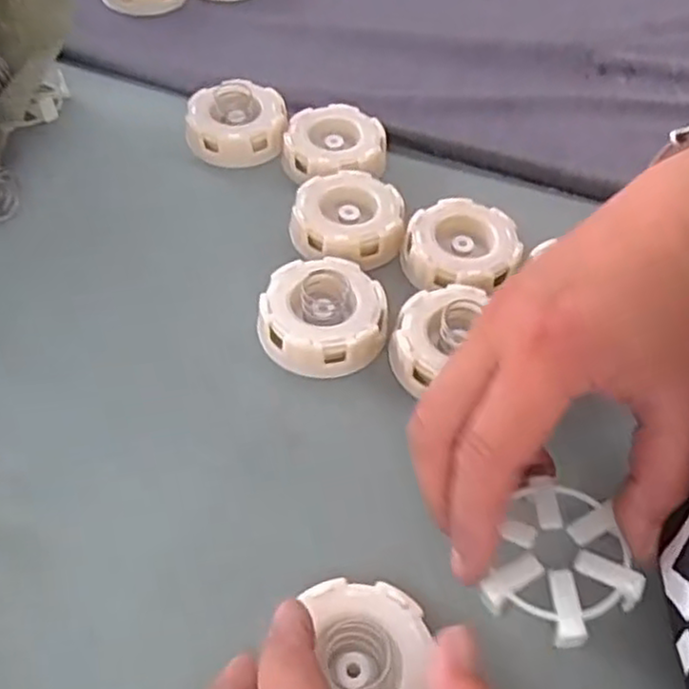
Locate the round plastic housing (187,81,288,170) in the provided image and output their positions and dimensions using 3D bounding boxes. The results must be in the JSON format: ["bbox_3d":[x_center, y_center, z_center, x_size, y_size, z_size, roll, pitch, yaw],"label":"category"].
[{"bbox_3d":[-0.068,-0.139,0.449,0.059,0.023,0.059,2,51,-2],"label":"round plastic housing"}]

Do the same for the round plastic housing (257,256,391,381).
[{"bbox_3d":[-0.010,-0.016,0.351,0.059,0.027,0.059,2,51,-2],"label":"round plastic housing"}]

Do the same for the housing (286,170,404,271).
[{"bbox_3d":[0.002,-0.072,0.403,0.060,0.018,0.058,2,51,-2],"label":"housing"}]

